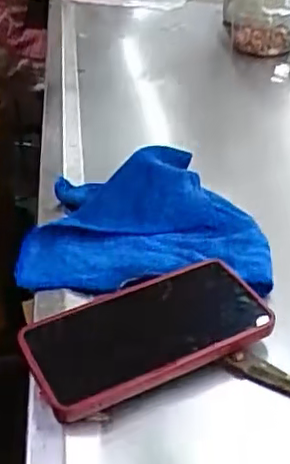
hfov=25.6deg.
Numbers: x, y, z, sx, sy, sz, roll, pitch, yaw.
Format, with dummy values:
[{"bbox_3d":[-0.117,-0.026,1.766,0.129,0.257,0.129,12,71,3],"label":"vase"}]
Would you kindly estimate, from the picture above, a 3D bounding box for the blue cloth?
[{"bbox_3d":[0.000,-0.015,0.553,0.200,0.034,0.165,0,35,-1],"label":"blue cloth"}]

